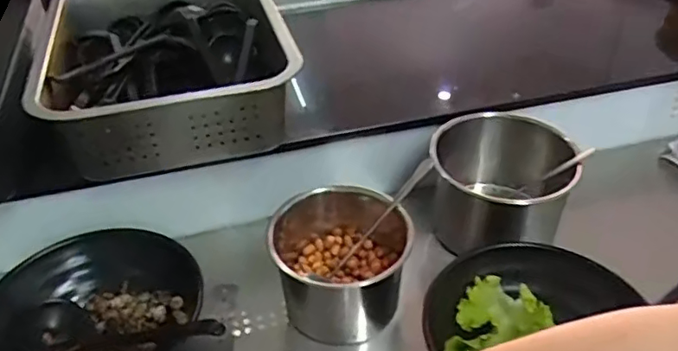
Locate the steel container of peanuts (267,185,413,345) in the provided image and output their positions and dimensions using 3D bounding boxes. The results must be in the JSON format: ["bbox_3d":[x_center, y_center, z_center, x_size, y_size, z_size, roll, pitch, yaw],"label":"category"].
[{"bbox_3d":[0.004,0.080,0.578,0.125,0.121,0.129,-3,38,-2],"label":"steel container of peanuts"}]

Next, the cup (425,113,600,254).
[{"bbox_3d":[0.179,0.016,0.648,0.143,0.106,0.145,-1,38,1],"label":"cup"}]

